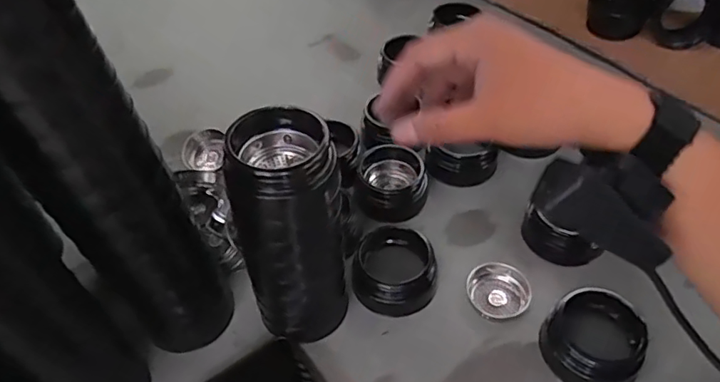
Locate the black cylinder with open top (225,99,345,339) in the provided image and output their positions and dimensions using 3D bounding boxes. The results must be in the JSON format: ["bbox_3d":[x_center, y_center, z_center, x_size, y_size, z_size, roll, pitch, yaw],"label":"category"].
[{"bbox_3d":[-0.043,0.029,0.348,0.064,0.171,0.061,-11,49,-7],"label":"black cylinder with open top"}]

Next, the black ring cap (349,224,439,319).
[{"bbox_3d":[0.027,0.061,0.416,0.062,0.024,0.068,-1,48,1],"label":"black ring cap"}]

